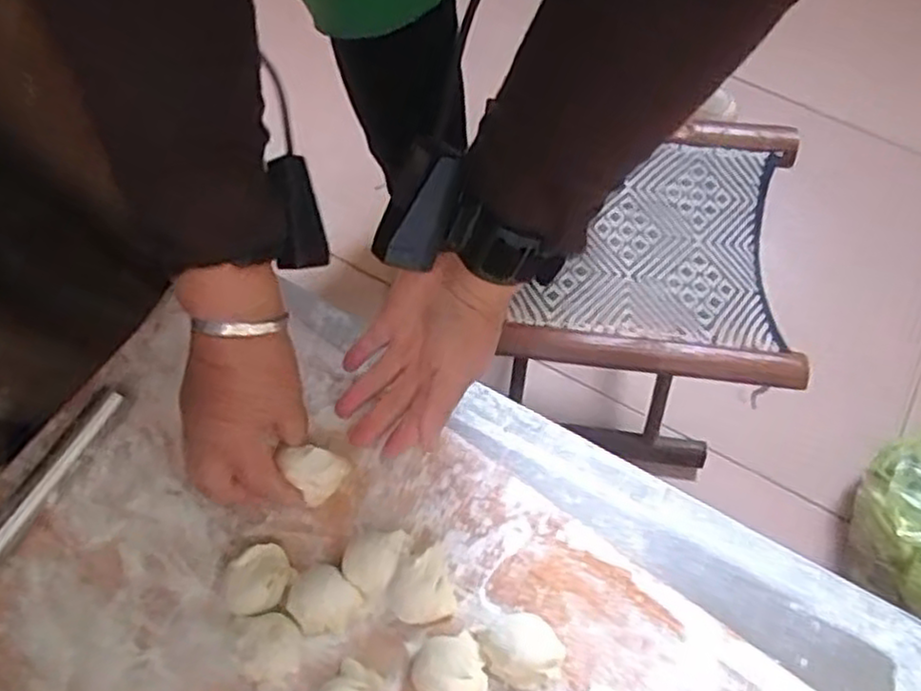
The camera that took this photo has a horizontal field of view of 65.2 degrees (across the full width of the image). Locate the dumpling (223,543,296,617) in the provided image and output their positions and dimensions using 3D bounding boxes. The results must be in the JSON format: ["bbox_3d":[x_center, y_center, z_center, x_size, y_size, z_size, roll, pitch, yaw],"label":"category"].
[{"bbox_3d":[-0.132,0.152,0.468,0.036,0.025,0.046,28,72,9],"label":"dumpling"}]

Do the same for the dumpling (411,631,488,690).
[{"bbox_3d":[-0.008,0.205,0.454,0.044,0.018,0.040,0,70,-1],"label":"dumpling"}]

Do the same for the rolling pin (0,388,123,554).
[{"bbox_3d":[-0.300,0.119,0.481,0.018,0.022,0.209,29,72,10],"label":"rolling pin"}]

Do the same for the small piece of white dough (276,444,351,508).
[{"bbox_3d":[-0.101,0.082,0.482,0.041,0.022,0.035,42,73,-16],"label":"small piece of white dough"}]

